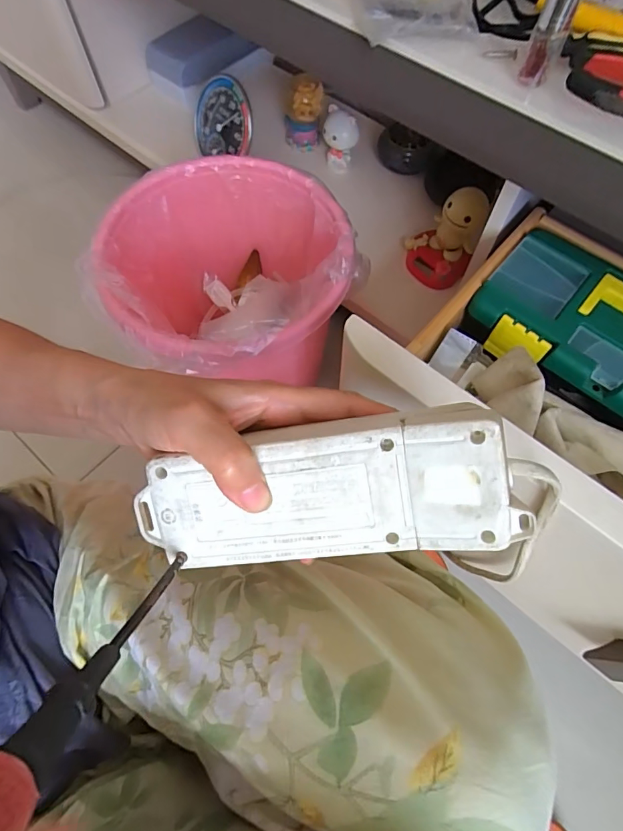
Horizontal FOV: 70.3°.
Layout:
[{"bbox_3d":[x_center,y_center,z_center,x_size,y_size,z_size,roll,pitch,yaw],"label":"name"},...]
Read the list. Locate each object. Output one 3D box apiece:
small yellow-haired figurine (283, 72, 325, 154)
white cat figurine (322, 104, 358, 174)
[{"bbox_3d":[-0.012,-0.478,0.700,0.063,0.083,0.067,-1,66,-1],"label":"small yellow-haired figurine"},{"bbox_3d":[0.044,-0.430,0.688,0.053,0.083,0.043,8,67,3],"label":"white cat figurine"}]

